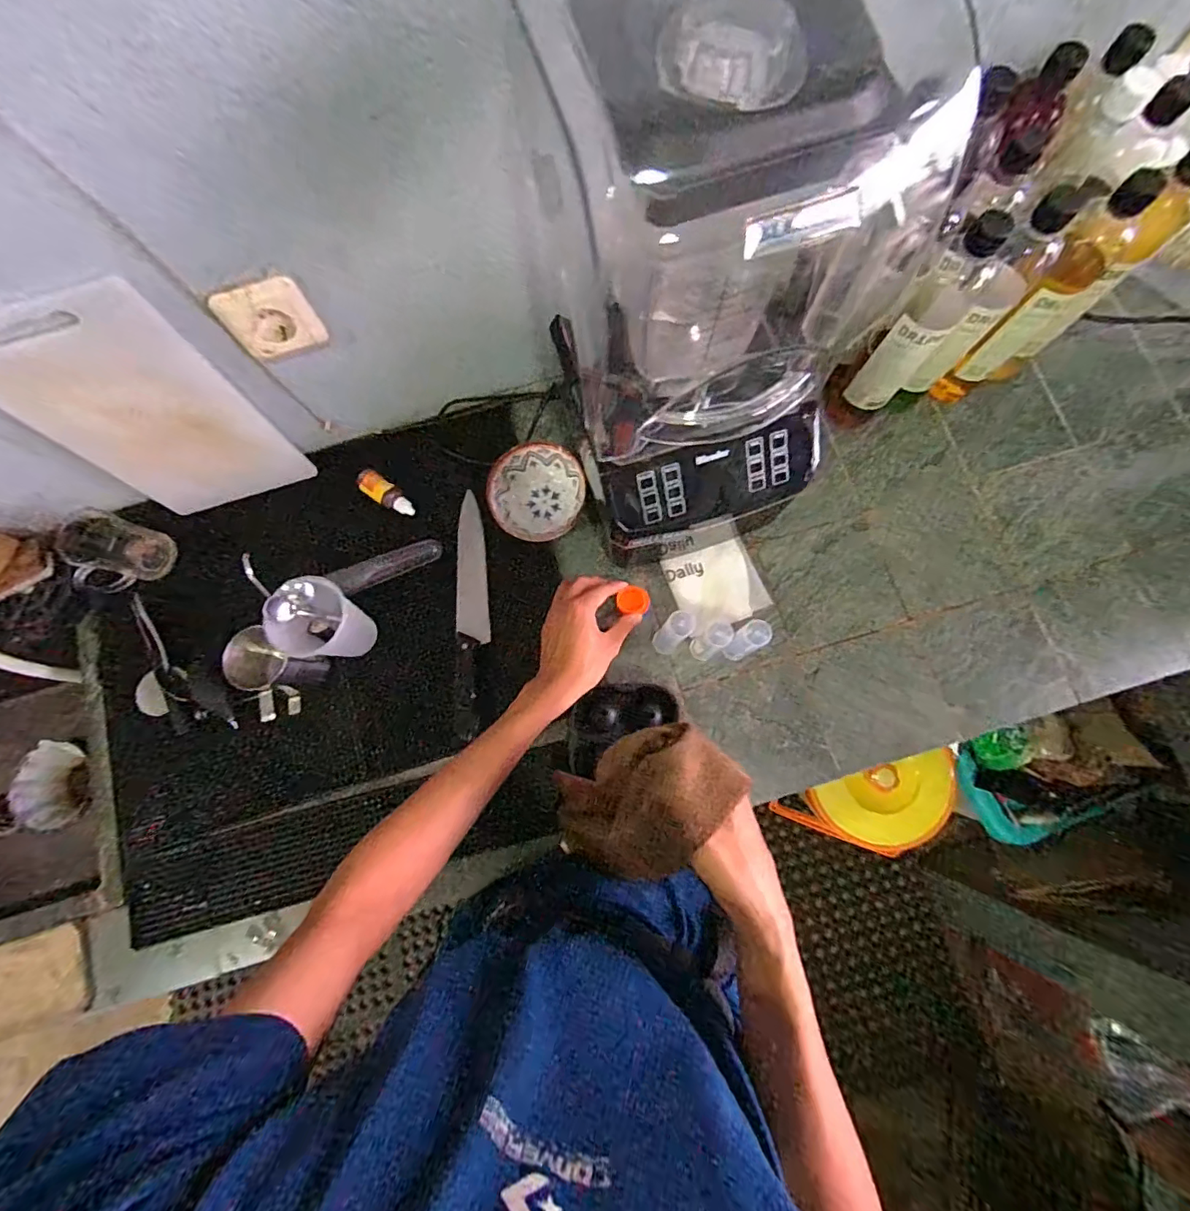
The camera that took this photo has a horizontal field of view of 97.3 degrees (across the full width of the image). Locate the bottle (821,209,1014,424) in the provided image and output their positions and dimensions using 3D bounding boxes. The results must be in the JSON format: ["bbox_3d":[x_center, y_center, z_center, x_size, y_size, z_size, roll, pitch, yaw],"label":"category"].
[{"bbox_3d":[0.345,-0.300,0.596,0.074,0.265,0.079,36,81,8],"label":"bottle"}]

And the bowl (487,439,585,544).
[{"bbox_3d":[-0.073,-0.142,0.673,0.117,0.052,0.118,0,78,2],"label":"bowl"}]

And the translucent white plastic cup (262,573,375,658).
[{"bbox_3d":[-0.314,0.026,0.613,0.079,0.117,0.077,0,78,2],"label":"translucent white plastic cup"}]

